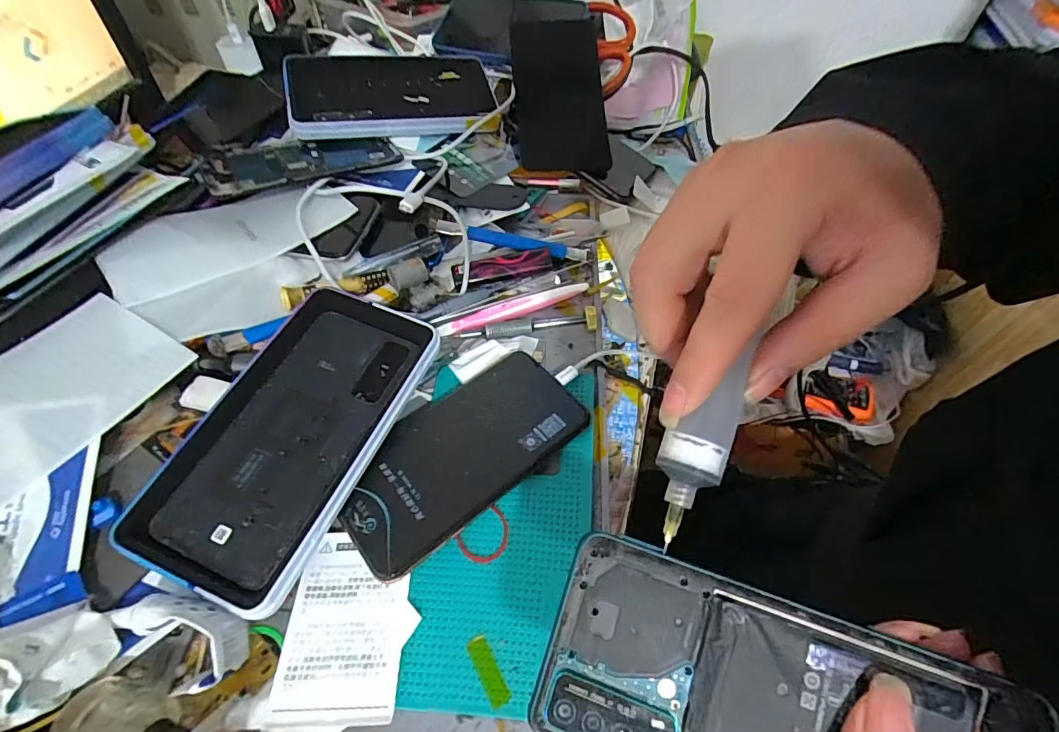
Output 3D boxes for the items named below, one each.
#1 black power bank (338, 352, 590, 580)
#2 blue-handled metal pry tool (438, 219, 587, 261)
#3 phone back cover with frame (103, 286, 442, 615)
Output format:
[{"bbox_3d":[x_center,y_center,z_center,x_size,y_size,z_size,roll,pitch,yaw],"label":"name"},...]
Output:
[{"bbox_3d":[-0.042,0.051,0.301,0.155,0.012,0.081,-33,61,-22],"label":"black power bank"},{"bbox_3d":[-0.012,-0.103,0.398,0.125,0.009,0.015,9,54,-9],"label":"blue-handled metal pry tool"},{"bbox_3d":[-0.139,0.034,0.287,0.101,0.017,0.186,19,57,13],"label":"phone back cover with frame"}]

